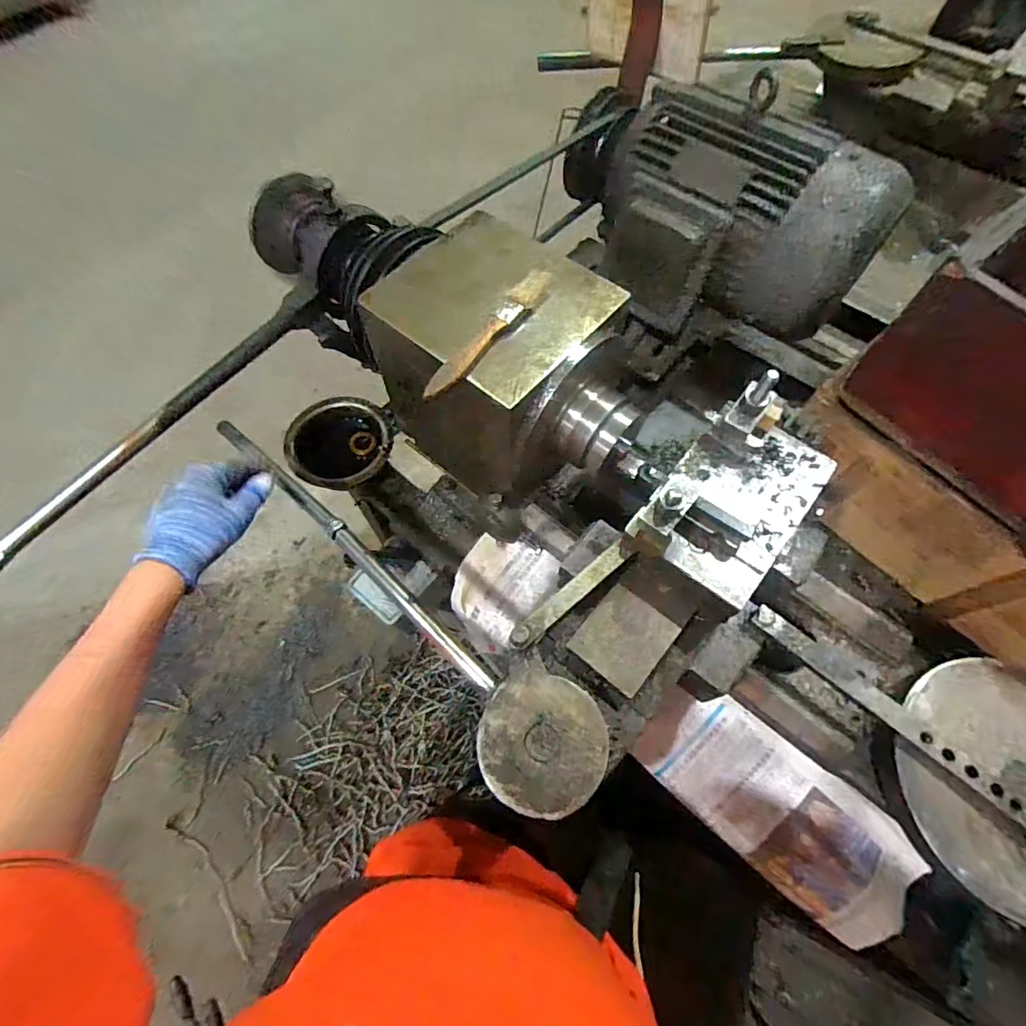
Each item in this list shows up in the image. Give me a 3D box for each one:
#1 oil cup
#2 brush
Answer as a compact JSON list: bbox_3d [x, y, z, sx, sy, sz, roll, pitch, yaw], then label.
[{"bbox_3d":[-0.219,-0.091,0.649,0.129,0.064,0.129,0,64,0],"label":"oil cup"},{"bbox_3d":[-0.017,-0.139,0.391,0.020,0.011,0.143,33,69,14],"label":"brush"}]

